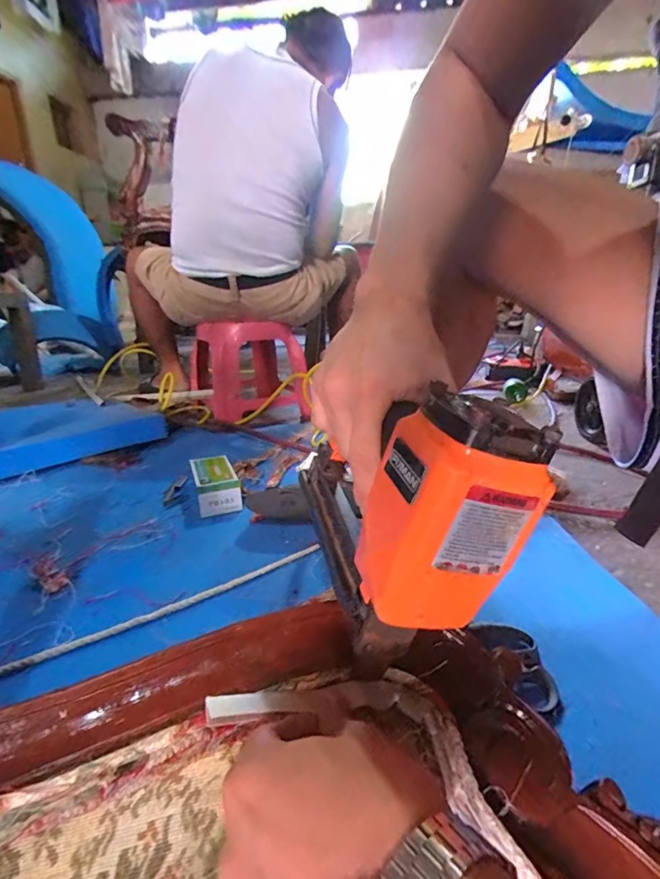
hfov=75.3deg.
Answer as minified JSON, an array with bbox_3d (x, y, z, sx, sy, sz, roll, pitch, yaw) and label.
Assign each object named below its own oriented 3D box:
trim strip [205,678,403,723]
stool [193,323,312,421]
[{"bbox_3d":[-0.012,0.140,0.231,0.104,0.009,0.013,3,18,-14],"label":"trim strip"},{"bbox_3d":[-0.222,-0.202,1.175,0.291,0.244,0.280,-8,20,-19],"label":"stool"}]

